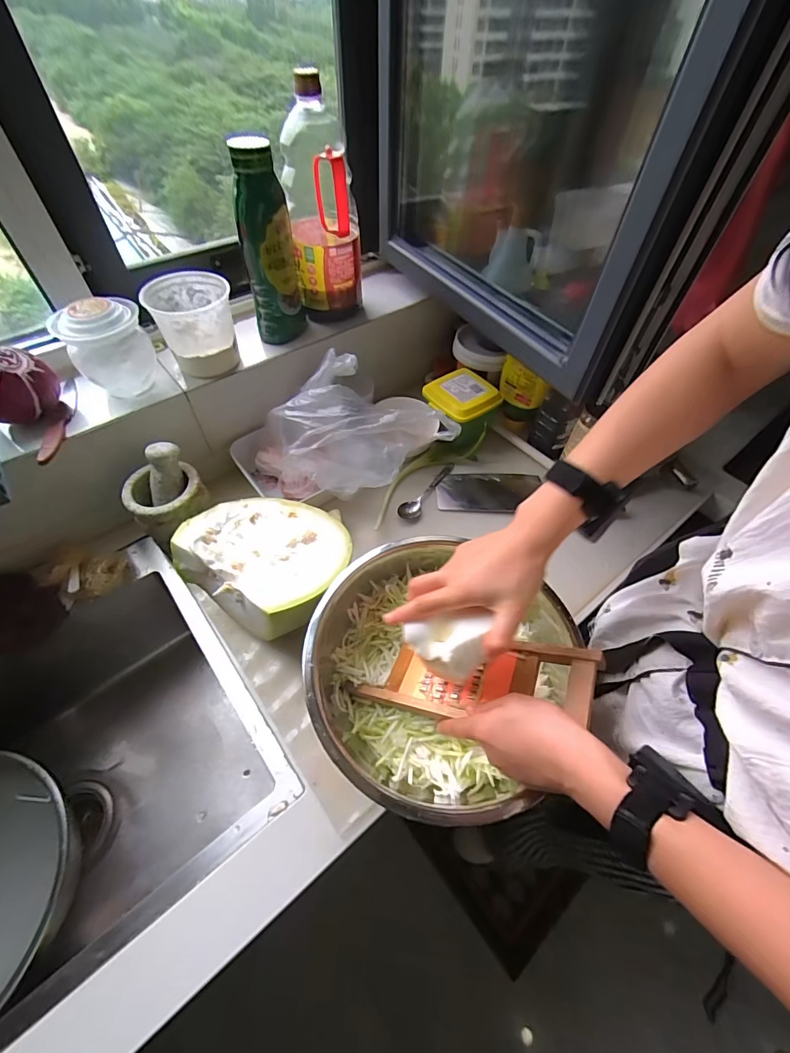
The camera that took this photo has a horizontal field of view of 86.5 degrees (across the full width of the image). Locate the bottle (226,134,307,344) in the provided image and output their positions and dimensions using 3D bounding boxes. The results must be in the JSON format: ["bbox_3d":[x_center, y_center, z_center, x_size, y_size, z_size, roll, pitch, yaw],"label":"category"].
[{"bbox_3d":[-0.186,-0.407,0.620,0.075,0.245,0.066,-11,56,-10],"label":"bottle"}]

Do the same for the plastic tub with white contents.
[{"bbox_3d":[-0.290,-0.294,0.619,0.107,0.107,0.109,1,55,-2],"label":"plastic tub with white contents"}]

